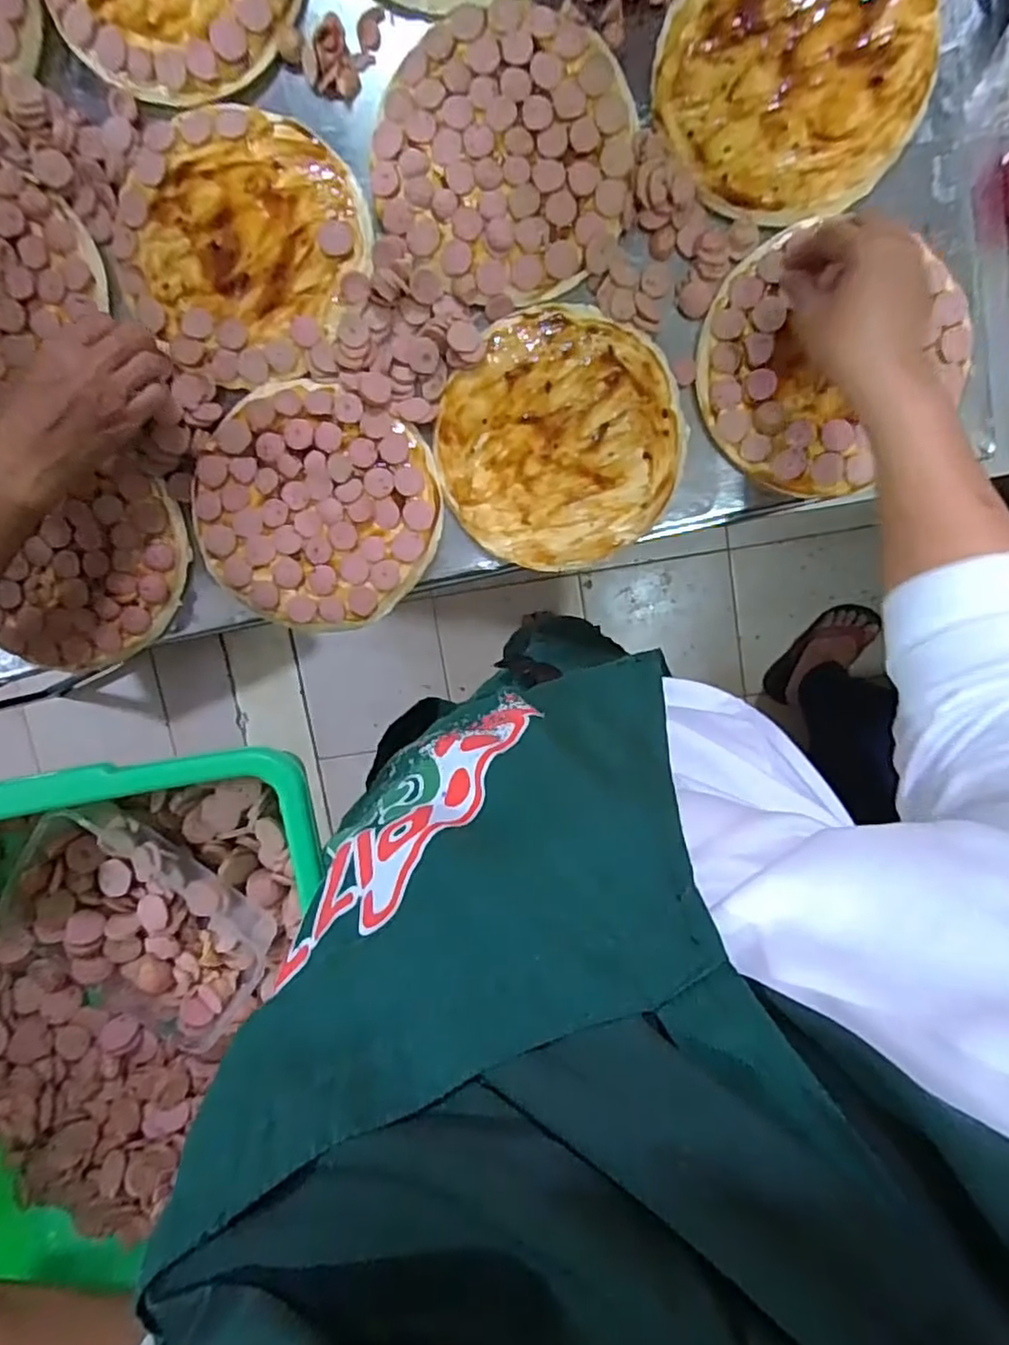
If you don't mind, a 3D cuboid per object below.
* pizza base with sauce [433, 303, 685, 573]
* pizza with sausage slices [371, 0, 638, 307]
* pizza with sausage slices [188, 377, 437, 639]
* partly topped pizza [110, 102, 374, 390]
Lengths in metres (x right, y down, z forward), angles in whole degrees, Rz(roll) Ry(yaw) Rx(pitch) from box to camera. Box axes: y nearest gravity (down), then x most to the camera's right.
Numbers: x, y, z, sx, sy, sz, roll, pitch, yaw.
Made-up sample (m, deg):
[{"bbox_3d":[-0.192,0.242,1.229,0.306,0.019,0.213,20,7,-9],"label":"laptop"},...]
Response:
[{"bbox_3d":[0.043,-0.187,0.525,0.189,0.021,0.198,-7,96,2],"label":"pizza base with sauce"},{"bbox_3d":[-0.002,-0.393,0.499,0.190,0.012,0.194,5,96,1],"label":"pizza with sausage slices"},{"bbox_3d":[-0.156,-0.132,0.533,0.197,0.014,0.182,0,96,1],"label":"pizza with sausage slices"},{"bbox_3d":[-0.211,-0.334,0.517,0.197,0.014,0.192,0,96,1],"label":"partly topped pizza"}]

